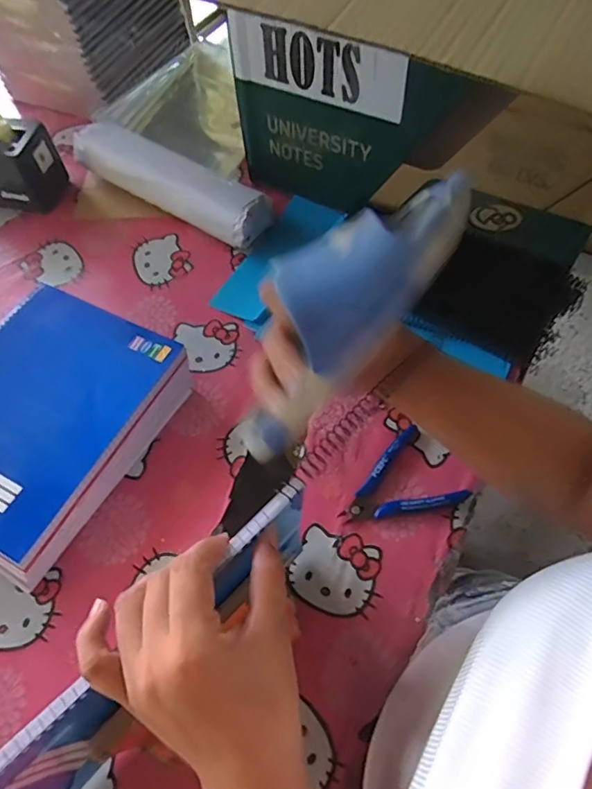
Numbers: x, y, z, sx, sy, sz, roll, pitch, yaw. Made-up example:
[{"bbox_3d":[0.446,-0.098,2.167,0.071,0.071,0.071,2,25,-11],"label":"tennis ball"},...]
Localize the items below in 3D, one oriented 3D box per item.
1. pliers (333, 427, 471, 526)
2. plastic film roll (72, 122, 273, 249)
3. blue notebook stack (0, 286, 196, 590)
[{"bbox_3d":[0.095,0.090,0.502,0.110,0.015,0.085,-27,63,-13],"label":"pliers"},{"bbox_3d":[-0.171,-0.279,0.689,0.299,0.070,0.082,29,65,17],"label":"plastic film roll"},{"bbox_3d":[-0.261,0.027,0.529,0.223,0.060,0.262,26,65,15],"label":"blue notebook stack"}]

